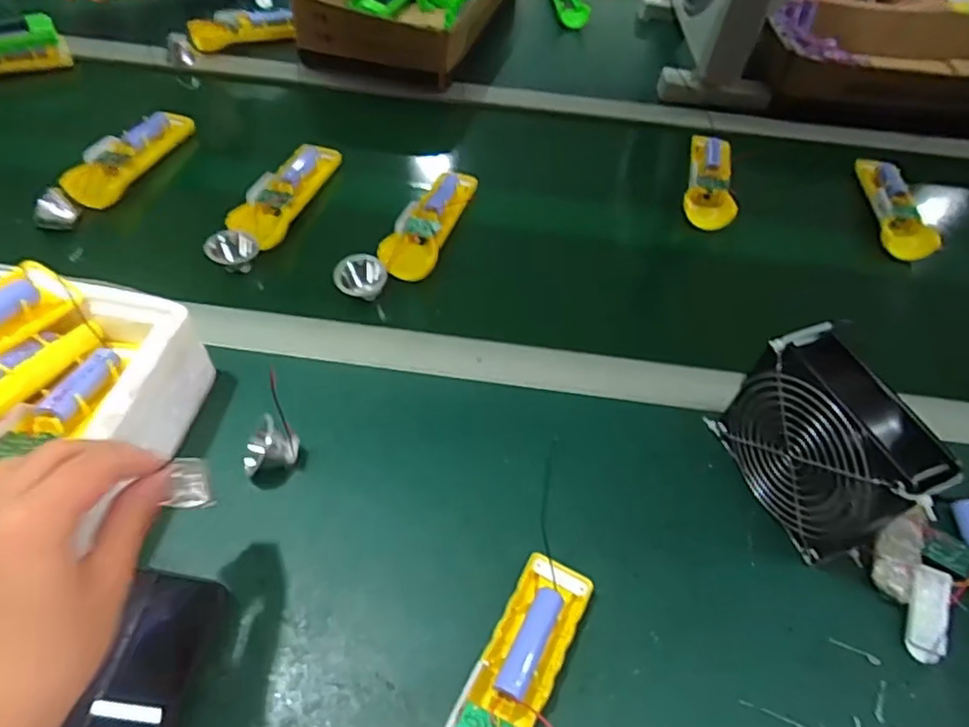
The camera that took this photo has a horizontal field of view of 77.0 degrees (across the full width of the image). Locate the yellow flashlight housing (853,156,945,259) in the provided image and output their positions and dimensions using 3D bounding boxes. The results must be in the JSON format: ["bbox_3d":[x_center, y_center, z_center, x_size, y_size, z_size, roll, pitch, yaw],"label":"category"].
[{"bbox_3d":[0.464,-0.181,0.688,0.047,0.031,0.165,6,53,-1],"label":"yellow flashlight housing"}]

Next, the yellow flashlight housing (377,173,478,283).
[{"bbox_3d":[-0.055,-0.147,0.619,0.056,0.026,0.158,17,54,7],"label":"yellow flashlight housing"}]

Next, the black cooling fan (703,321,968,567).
[{"bbox_3d":[0.228,0.055,0.412,0.047,0.116,0.122,-17,57,-17],"label":"black cooling fan"}]

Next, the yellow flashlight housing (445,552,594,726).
[{"bbox_3d":[0.014,0.191,0.358,0.049,0.029,0.165,25,55,13],"label":"yellow flashlight housing"}]

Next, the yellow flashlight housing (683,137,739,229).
[{"bbox_3d":[0.260,-0.211,0.699,0.051,0.025,0.169,15,54,6],"label":"yellow flashlight housing"}]

